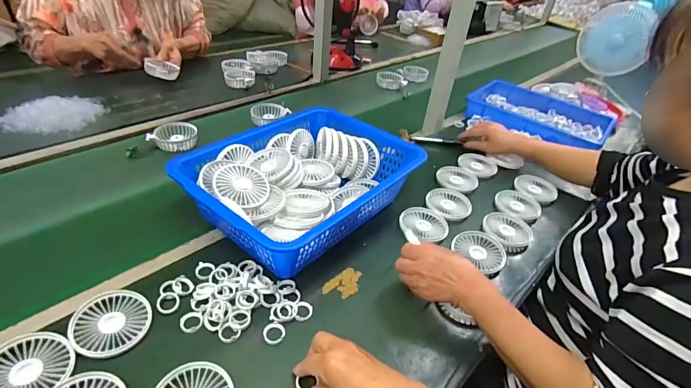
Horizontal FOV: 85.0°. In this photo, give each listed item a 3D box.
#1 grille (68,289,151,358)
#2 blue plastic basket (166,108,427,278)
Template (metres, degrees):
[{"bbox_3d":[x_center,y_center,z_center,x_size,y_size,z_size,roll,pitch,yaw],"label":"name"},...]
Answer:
[{"bbox_3d":[-0.294,0.159,0.476,0.084,0.018,0.090,5,37,-4],"label":"grille"},{"bbox_3d":[-0.072,-0.021,0.673,0.280,0.107,0.371,31,43,28],"label":"blue plastic basket"}]

